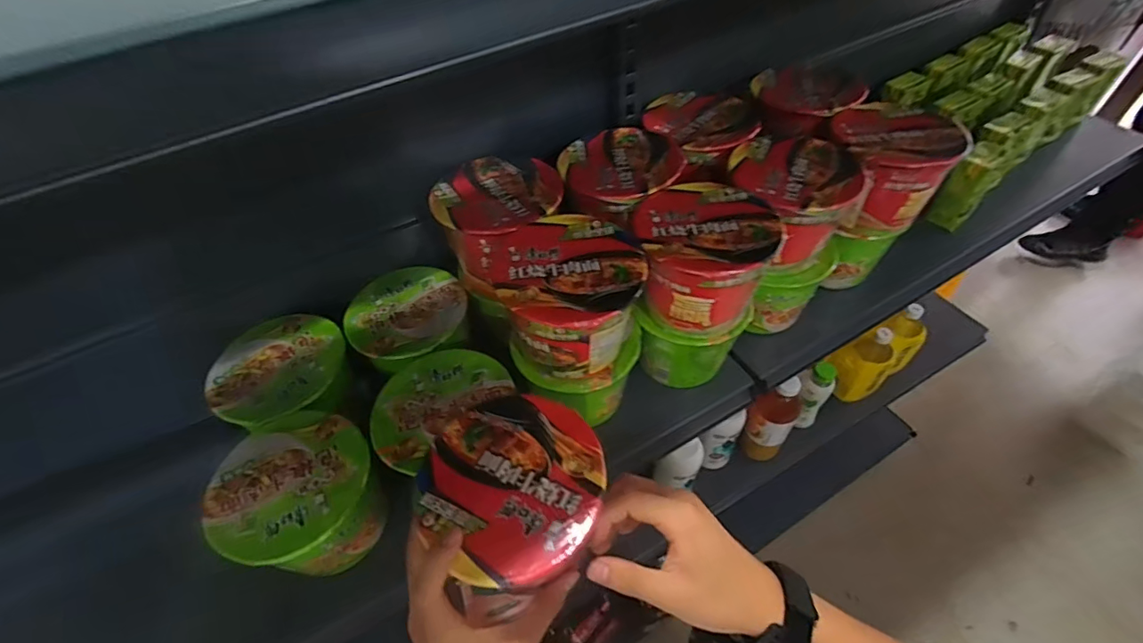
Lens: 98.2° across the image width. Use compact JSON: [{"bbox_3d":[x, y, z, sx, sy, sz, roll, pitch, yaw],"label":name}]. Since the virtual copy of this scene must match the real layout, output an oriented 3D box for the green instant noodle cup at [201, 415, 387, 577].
[{"bbox_3d":[-0.242,0.162,0.460,0.126,0.088,0.122,-2,51,3],"label":"green instant noodle cup"}]

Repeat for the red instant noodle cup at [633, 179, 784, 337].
[{"bbox_3d":[0.128,-0.061,0.491,0.128,0.086,0.123,-2,51,3],"label":"red instant noodle cup"}]

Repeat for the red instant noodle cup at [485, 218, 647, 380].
[{"bbox_3d":[-0.002,-0.021,0.471,0.127,0.099,0.129,-2,51,3],"label":"red instant noodle cup"}]

